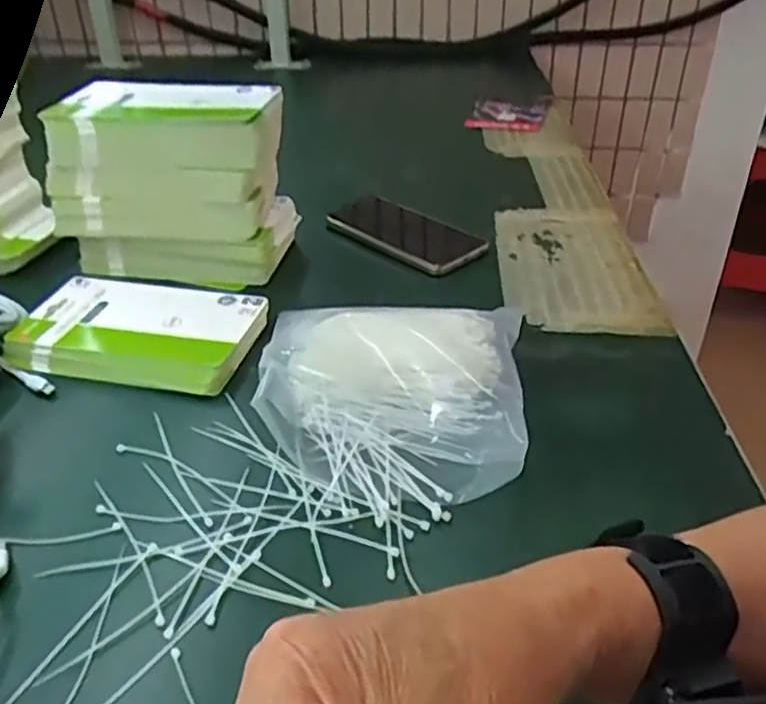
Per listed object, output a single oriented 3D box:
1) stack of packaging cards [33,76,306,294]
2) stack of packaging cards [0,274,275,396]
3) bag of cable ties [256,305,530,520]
[{"bbox_3d":[-0.181,-0.156,0.644,0.183,0.137,0.107,3,34,6],"label":"stack of packaging cards"},{"bbox_3d":[-0.189,-0.018,0.567,0.176,0.022,0.108,6,34,9],"label":"stack of packaging cards"},{"bbox_3d":[0.012,0.015,0.493,0.185,0.043,0.202,-2,33,-2],"label":"bag of cable ties"}]

